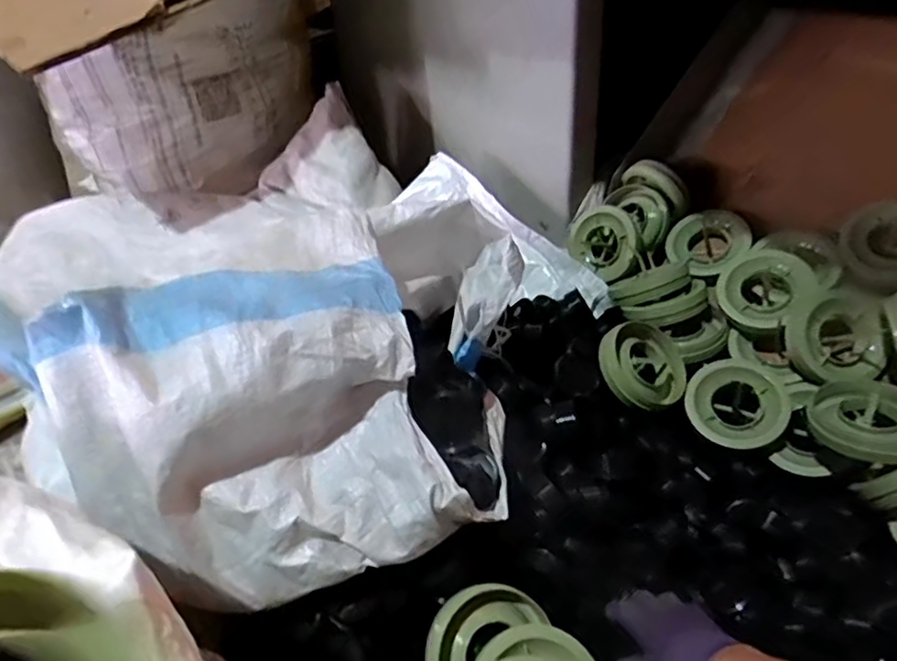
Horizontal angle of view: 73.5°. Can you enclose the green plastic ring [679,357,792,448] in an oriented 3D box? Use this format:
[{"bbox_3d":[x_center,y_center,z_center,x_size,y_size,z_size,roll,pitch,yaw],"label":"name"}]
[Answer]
[{"bbox_3d":[0.403,0.103,0.844,0.124,0.024,0.128,-41,70,1],"label":"green plastic ring"}]

